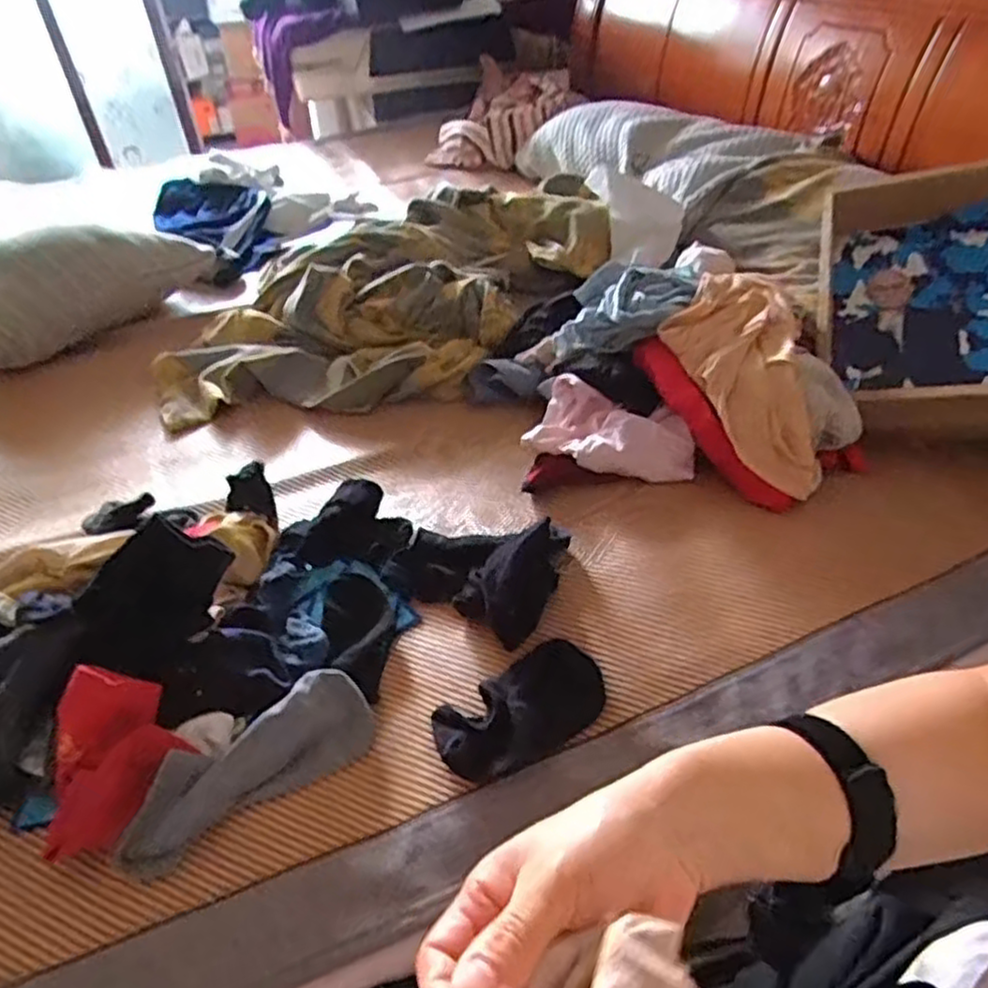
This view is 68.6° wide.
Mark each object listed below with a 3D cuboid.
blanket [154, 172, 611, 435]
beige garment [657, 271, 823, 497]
[{"bbox_3d":[-0.143,-0.318,1.097,0.662,0.111,0.496,-5,40,0],"label":"blanket"},{"bbox_3d":[0.267,-0.136,0.778,0.149,0.064,0.286,-6,64,-2],"label":"beige garment"}]

